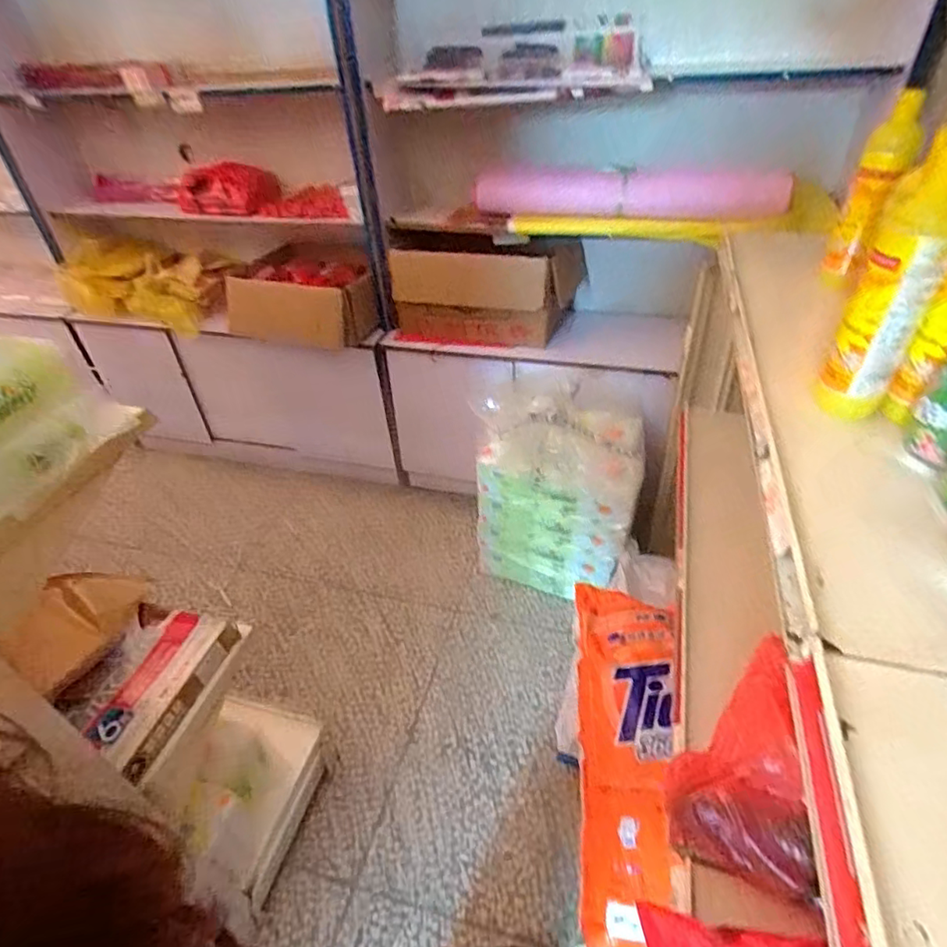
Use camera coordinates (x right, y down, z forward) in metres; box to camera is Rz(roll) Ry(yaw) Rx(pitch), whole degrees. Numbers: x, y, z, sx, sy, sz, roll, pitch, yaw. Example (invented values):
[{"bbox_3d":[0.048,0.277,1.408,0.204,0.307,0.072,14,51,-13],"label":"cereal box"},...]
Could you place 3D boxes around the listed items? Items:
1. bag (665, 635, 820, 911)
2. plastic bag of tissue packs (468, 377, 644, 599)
[{"bbox_3d":[0.269,0.321,0.585,0.120,0.149,0.195,-1,39,3],"label":"bag"},{"bbox_3d":[0.246,0.010,1.584,0.419,0.622,0.342,10,42,17],"label":"plastic bag of tissue packs"}]

